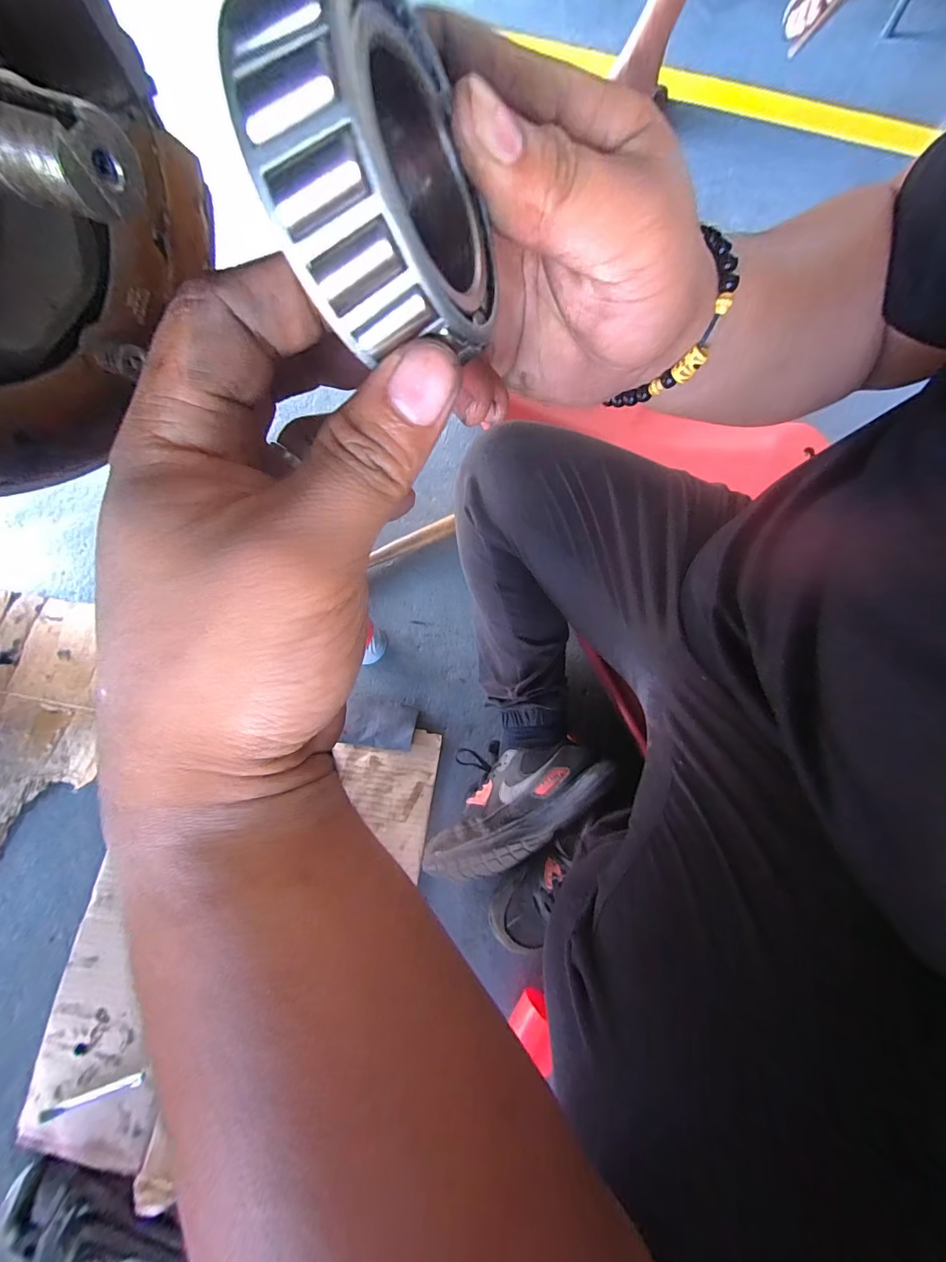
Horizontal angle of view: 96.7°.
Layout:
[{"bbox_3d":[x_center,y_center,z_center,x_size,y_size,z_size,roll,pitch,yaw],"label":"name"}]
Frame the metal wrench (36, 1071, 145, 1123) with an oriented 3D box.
[{"bbox_3d":[-0.480,0.588,0.531,0.120,0.008,0.018,-19,77,-3],"label":"metal wrench"}]

